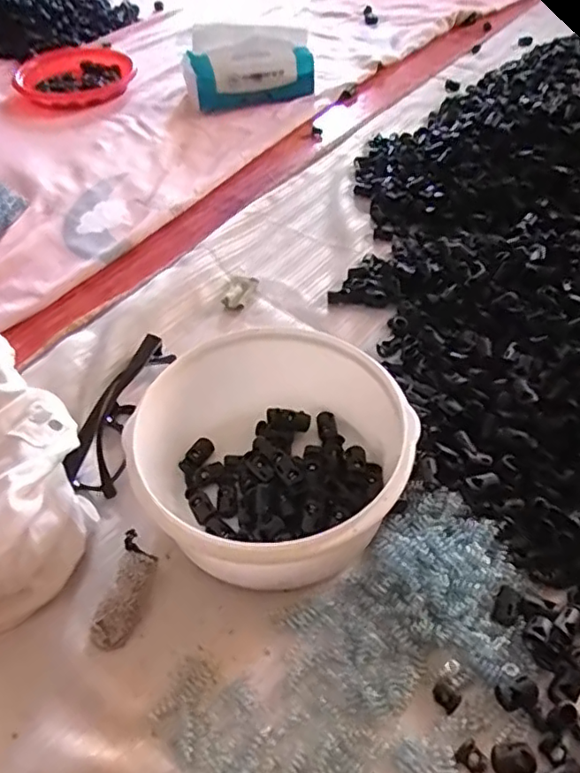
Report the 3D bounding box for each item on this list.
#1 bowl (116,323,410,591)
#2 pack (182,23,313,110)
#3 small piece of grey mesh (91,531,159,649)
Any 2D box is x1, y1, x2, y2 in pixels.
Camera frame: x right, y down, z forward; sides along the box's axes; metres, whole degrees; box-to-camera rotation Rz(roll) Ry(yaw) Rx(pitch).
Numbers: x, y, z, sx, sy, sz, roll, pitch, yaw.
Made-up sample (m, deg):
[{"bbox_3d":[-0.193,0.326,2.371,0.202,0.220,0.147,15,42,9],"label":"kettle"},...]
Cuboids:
[{"bbox_3d":[-0.012,0.046,0.374,0.145,0.076,0.156,-2,47,2],"label":"bowl"},{"bbox_3d":[-0.051,-0.396,0.760,0.155,0.077,0.079,-8,48,-6],"label":"pack"},{"bbox_3d":[-0.095,0.119,0.355,0.023,0.010,0.065,9,64,12],"label":"small piece of grey mesh"}]

